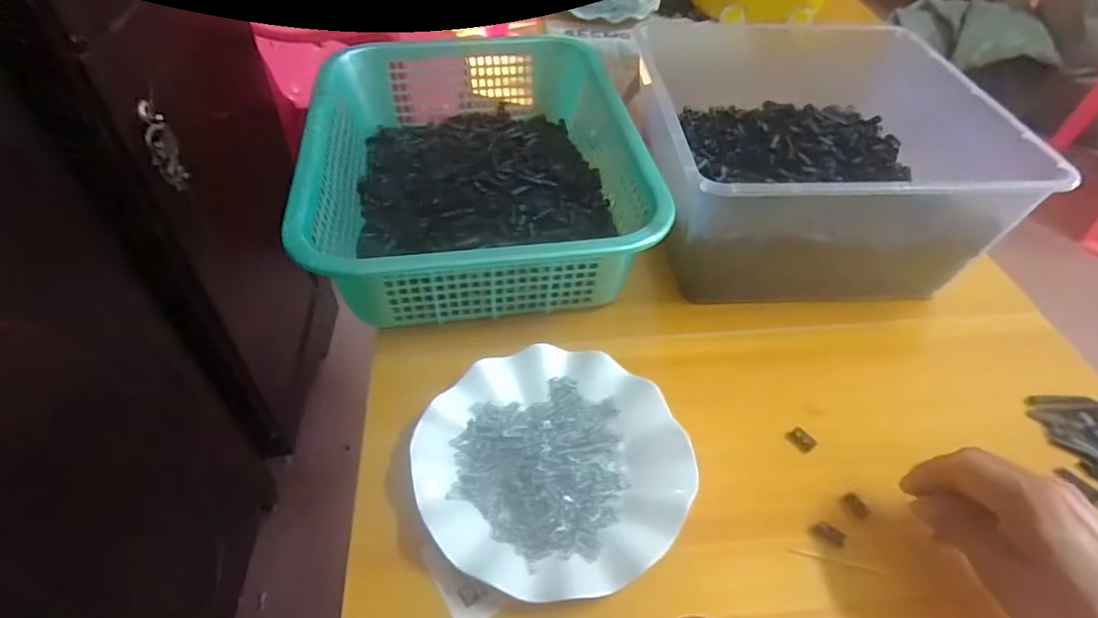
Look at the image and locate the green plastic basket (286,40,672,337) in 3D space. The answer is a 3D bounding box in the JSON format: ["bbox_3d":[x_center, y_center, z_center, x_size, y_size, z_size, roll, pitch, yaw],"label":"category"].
[{"bbox_3d":[-0.074,-0.138,0.583,0.287,0.097,0.351,-6,47,-8],"label":"green plastic basket"}]

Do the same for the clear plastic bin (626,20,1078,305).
[{"bbox_3d":[0.240,-0.146,0.559,0.288,0.112,0.268,0,47,-3],"label":"clear plastic bin"}]

